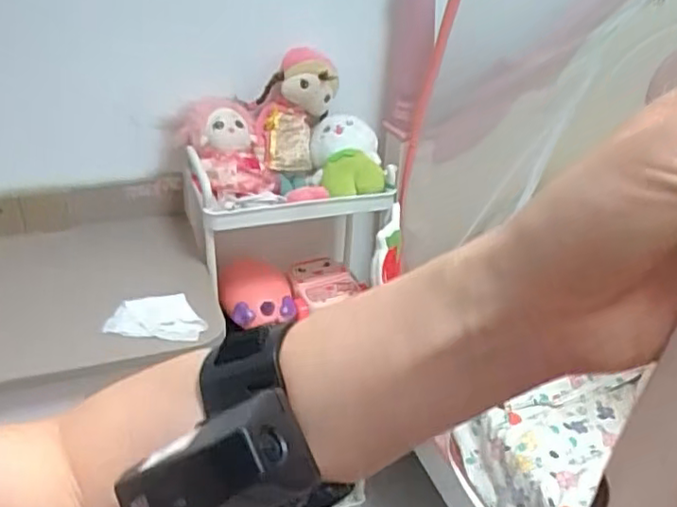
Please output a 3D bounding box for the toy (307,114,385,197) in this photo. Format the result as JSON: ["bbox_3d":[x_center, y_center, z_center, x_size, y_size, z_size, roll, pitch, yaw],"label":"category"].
[{"bbox_3d":[0.019,-0.186,1.214,0.143,0.101,0.160,1,30,-1],"label":"toy"}]

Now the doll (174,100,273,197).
[{"bbox_3d":[-0.210,-0.195,1.168,0.171,0.137,0.148,-3,30,-8],"label":"doll"}]

